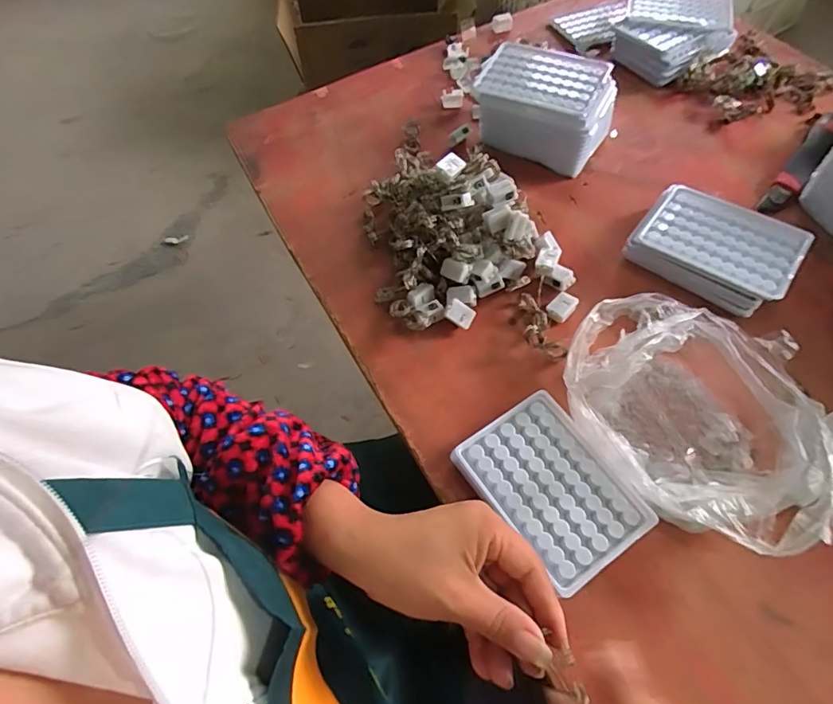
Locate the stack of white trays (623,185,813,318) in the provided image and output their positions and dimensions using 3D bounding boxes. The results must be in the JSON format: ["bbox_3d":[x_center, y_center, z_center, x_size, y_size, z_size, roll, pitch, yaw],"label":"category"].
[{"bbox_3d":[0.287,-0.100,0.486,0.138,0.044,0.099,35,68,19],"label":"stack of white trays"}]

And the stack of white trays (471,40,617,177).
[{"bbox_3d":[0.145,-0.281,0.574,0.145,0.074,0.101,28,66,16],"label":"stack of white trays"}]

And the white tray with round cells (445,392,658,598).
[{"bbox_3d":[0.104,0.107,0.391,0.096,0.022,0.129,-31,64,-14],"label":"white tray with round cells"}]

